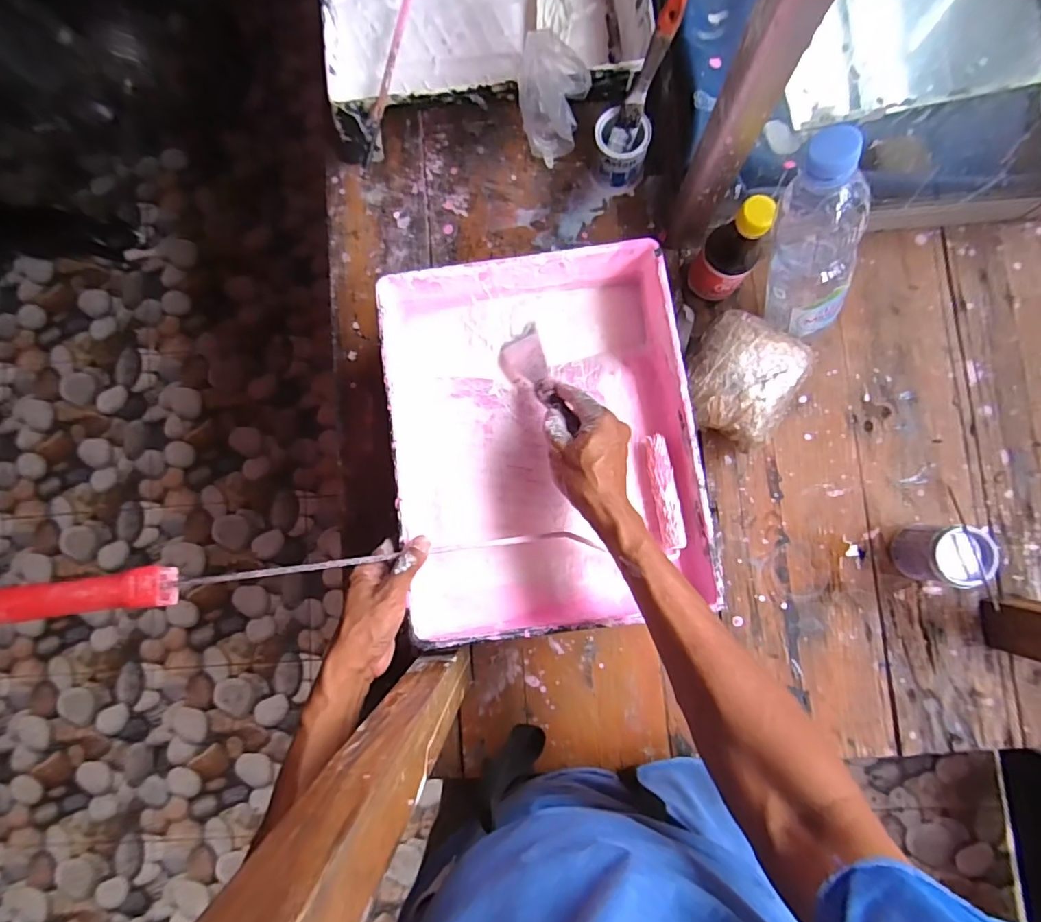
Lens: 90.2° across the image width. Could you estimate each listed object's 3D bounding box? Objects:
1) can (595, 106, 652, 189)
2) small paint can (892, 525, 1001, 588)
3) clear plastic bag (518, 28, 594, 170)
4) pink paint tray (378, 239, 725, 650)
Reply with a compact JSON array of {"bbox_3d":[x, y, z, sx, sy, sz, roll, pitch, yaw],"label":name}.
[{"bbox_3d":[0.107,-0.332,0.558,0.058,0.061,0.055,0,85,3],"label":"can"},{"bbox_3d":[0.402,0.089,0.497,0.053,0.067,0.052,0,85,3],"label":"small paint can"},{"bbox_3d":[0.030,-0.340,0.482,0.060,0.066,0.081,15,86,5],"label":"clear plastic bag"},{"bbox_3d":[0.021,-0.023,0.508,0.272,0.091,0.346,-8,84,2],"label":"pink paint tray"}]

